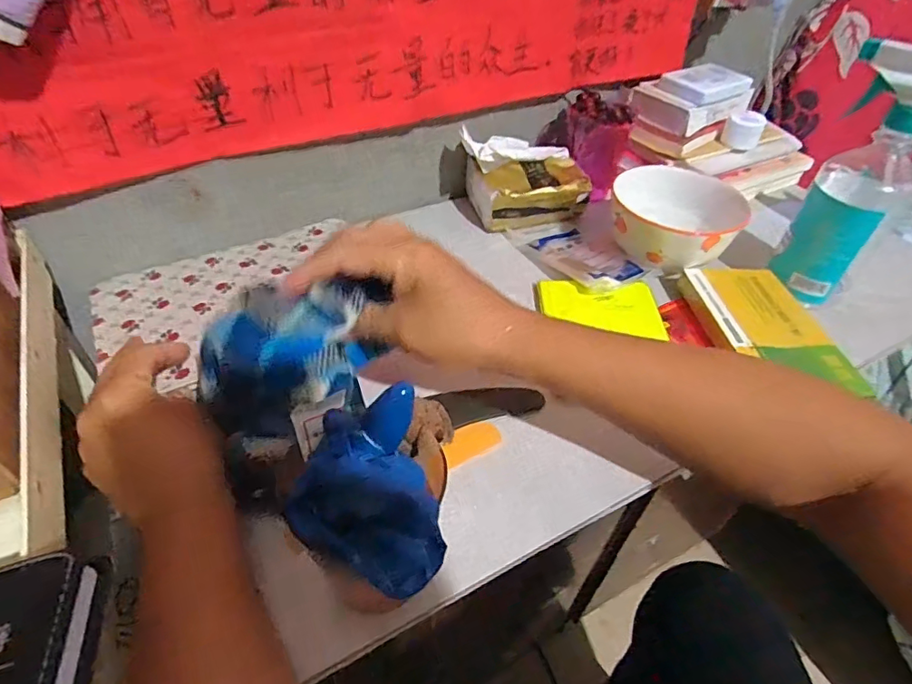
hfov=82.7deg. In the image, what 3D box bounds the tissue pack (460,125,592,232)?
[{"bbox_3d":[0.078,-0.177,0.569,0.138,0.081,0.075,-7,45,-10],"label":"tissue pack"}]

